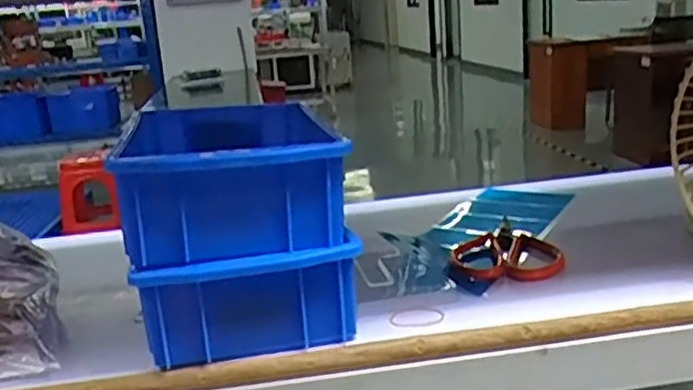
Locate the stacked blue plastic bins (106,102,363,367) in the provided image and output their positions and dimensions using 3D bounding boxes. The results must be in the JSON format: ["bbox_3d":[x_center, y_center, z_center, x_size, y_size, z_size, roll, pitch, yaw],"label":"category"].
[{"bbox_3d":[-0.075,0.013,0.492,0.130,0.120,0.199,-7,15,-9],"label":"stacked blue plastic bins"}]

